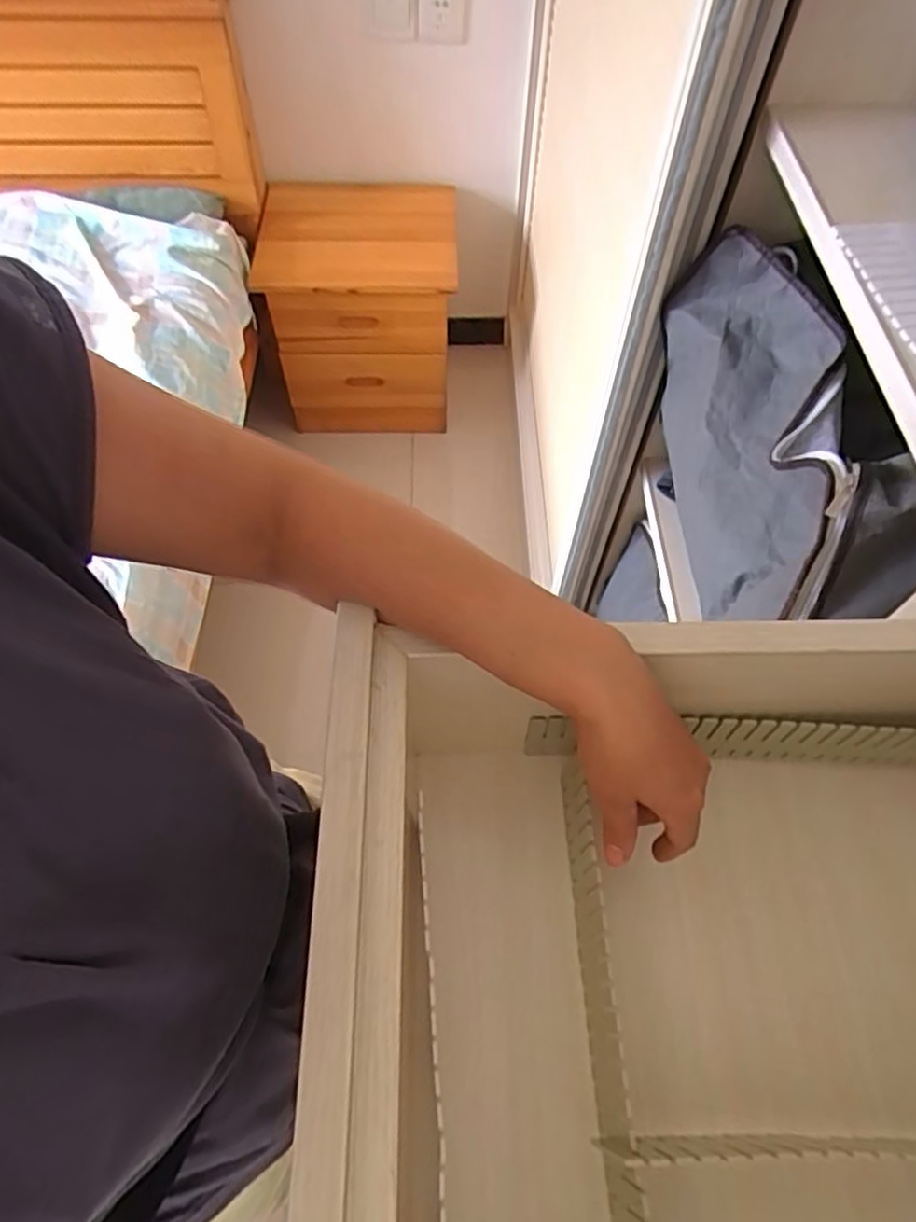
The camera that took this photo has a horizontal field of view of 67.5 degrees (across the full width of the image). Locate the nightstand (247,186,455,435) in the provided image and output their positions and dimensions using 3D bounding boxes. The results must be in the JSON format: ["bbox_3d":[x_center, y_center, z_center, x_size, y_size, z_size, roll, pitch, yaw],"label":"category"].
[{"bbox_3d":[-0.211,-0.682,1.583,0.392,0.429,0.346,-1,60,-1],"label":"nightstand"}]

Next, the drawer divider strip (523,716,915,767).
[{"bbox_3d":[0.202,0.090,0.478,0.303,0.077,0.010,3,60,1],"label":"drawer divider strip"}]

